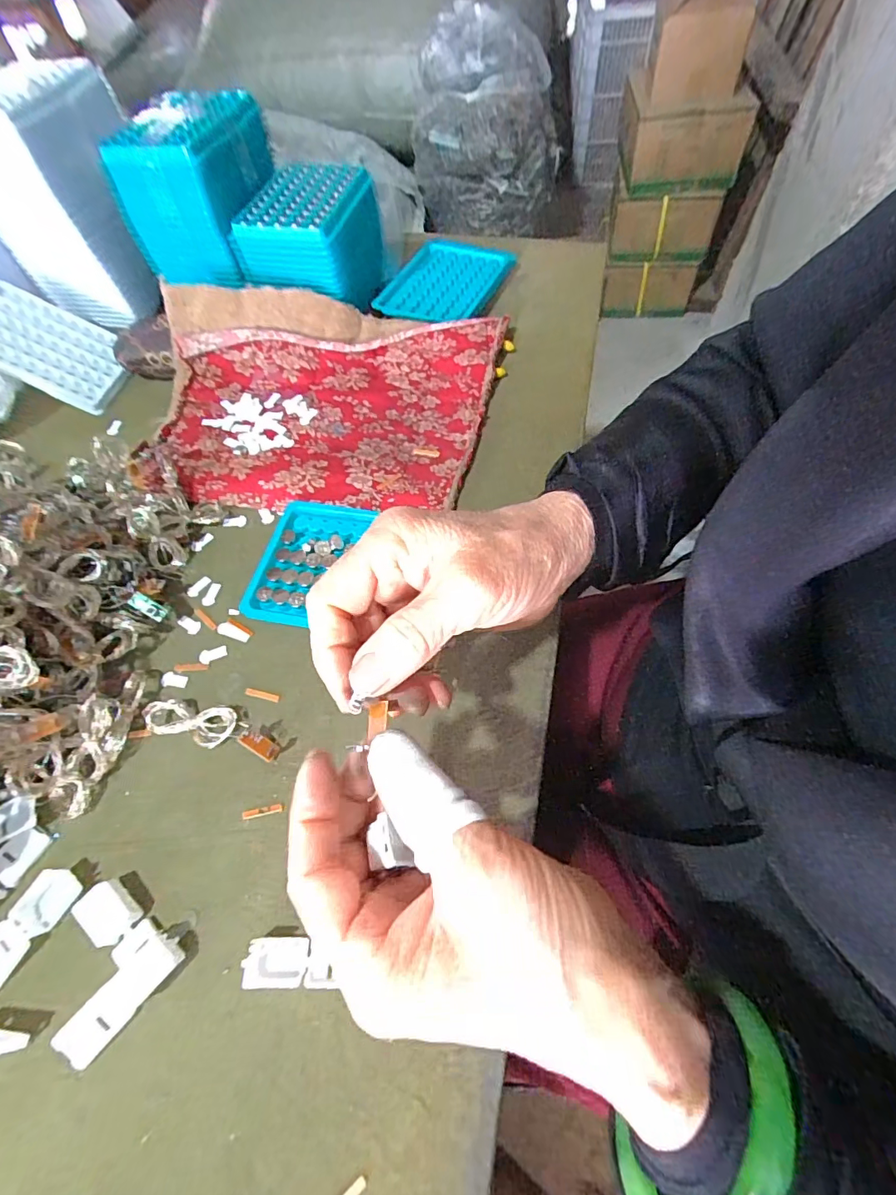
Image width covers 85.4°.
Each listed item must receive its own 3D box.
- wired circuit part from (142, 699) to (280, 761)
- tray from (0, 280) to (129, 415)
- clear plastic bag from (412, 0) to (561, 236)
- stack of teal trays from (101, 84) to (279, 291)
[{"bbox_3d":[-0.137,0.075,0.284,0.080,0.014,0.022,10,63,8],"label":"wired circuit part"},{"bbox_3d":[-0.360,-0.225,0.435,0.127,0.009,0.088,20,61,-20],"label":"tray"},{"bbox_3d":[0.105,-1.287,1.358,0.413,0.388,0.323,5,60,6],"label":"clear plastic bag"},{"bbox_3d":[-0.219,-0.363,0.439,0.105,0.110,0.115,11,61,10],"label":"stack of teal trays"}]

